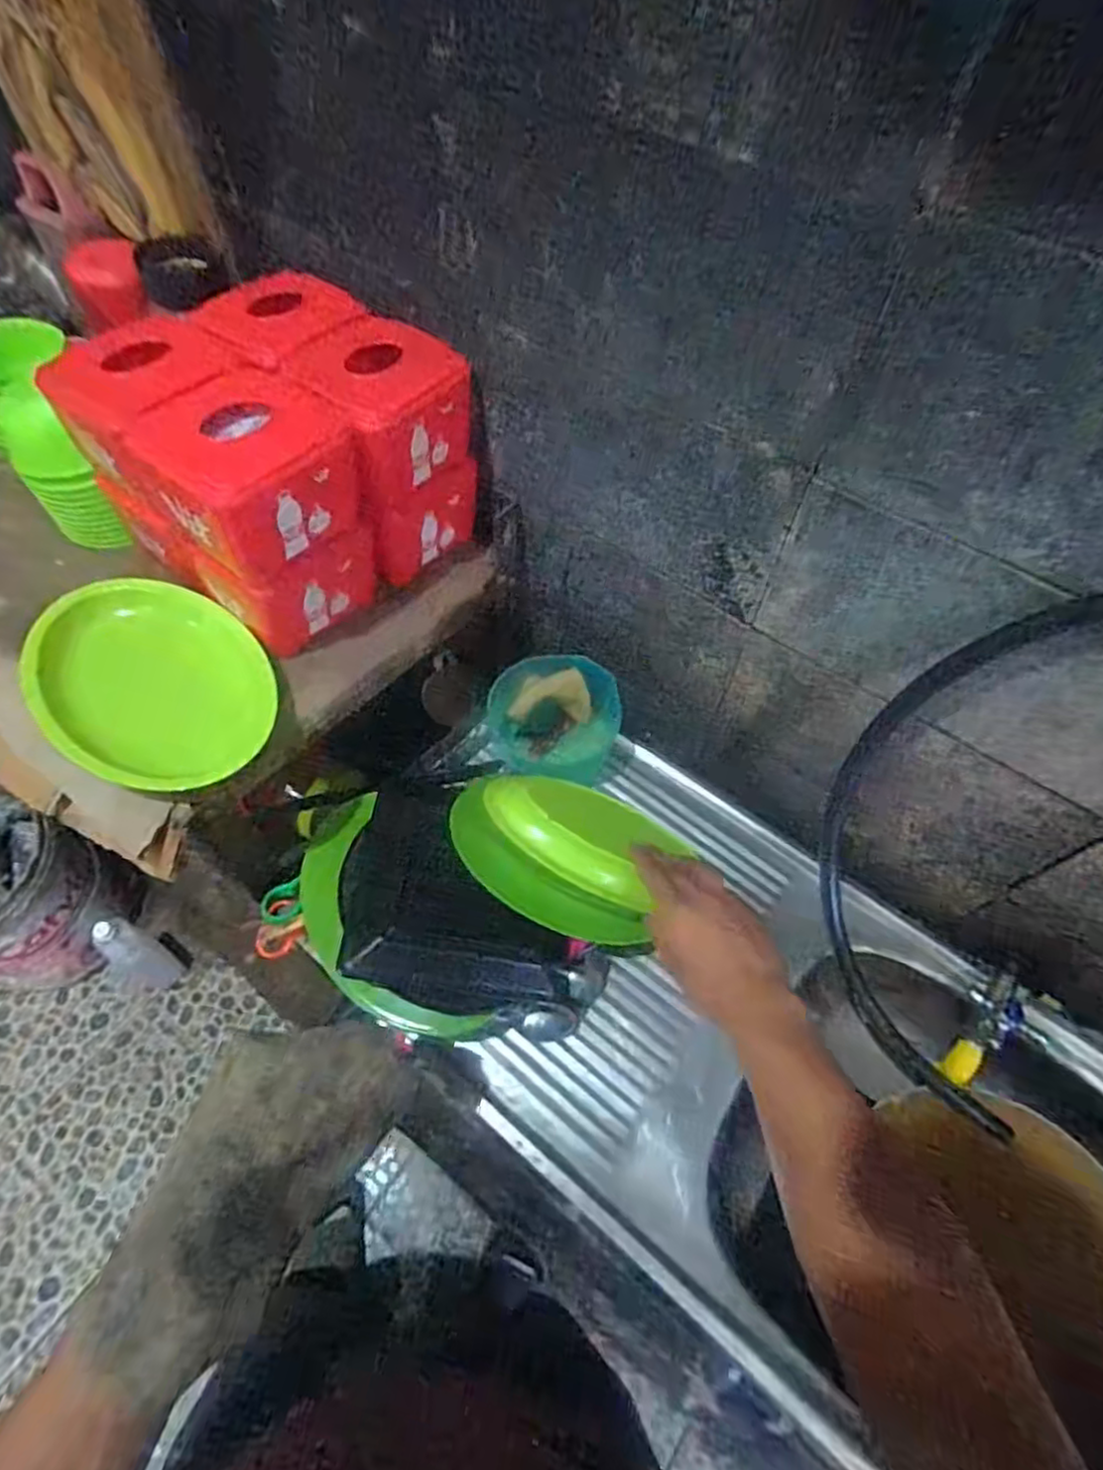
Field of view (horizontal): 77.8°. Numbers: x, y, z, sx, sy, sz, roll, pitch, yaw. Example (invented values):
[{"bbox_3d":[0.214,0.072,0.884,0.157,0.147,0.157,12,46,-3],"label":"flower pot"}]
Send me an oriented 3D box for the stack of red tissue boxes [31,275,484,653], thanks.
[{"bbox_3d":[-0.231,-0.256,0.611,0.226,0.172,0.266,37,64,19],"label":"stack of red tissue boxes"}]

